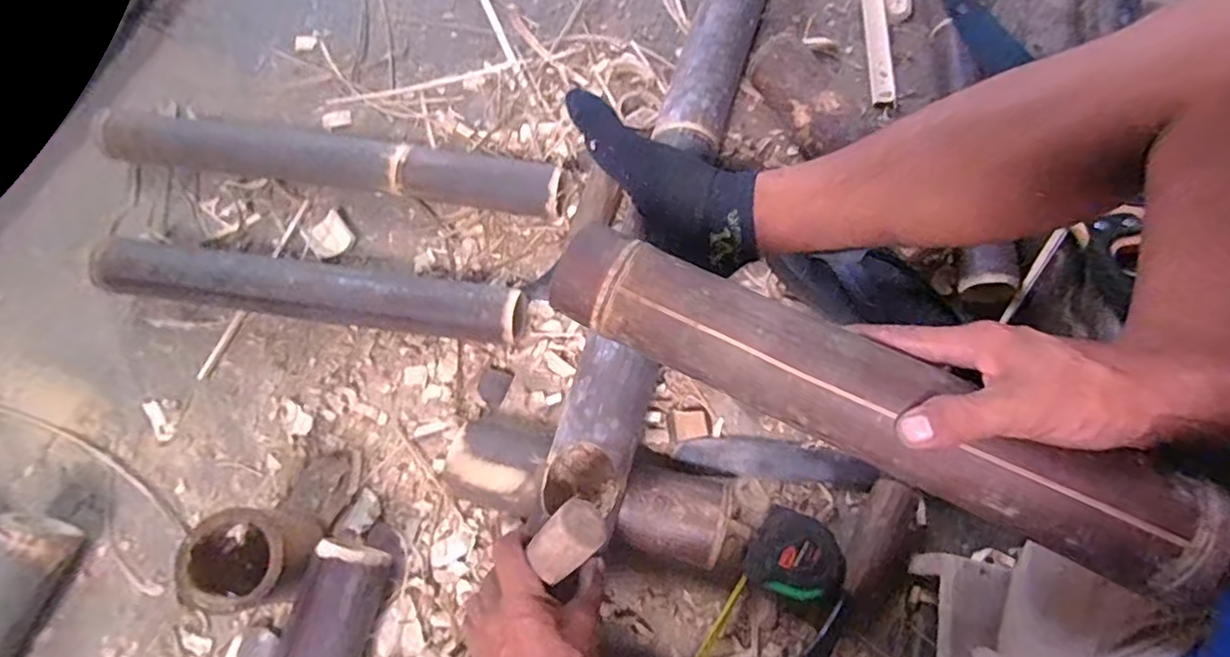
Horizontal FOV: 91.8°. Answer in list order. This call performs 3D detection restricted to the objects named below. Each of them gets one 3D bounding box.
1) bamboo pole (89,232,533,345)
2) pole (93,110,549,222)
[{"bbox_3d":[-0.345,-0.040,0.680,0.491,0.073,0.070,8,69,6],"label":"bamboo pole"},{"bbox_3d":[-0.360,-0.213,0.750,0.618,0.068,0.063,10,69,7],"label":"pole"}]

